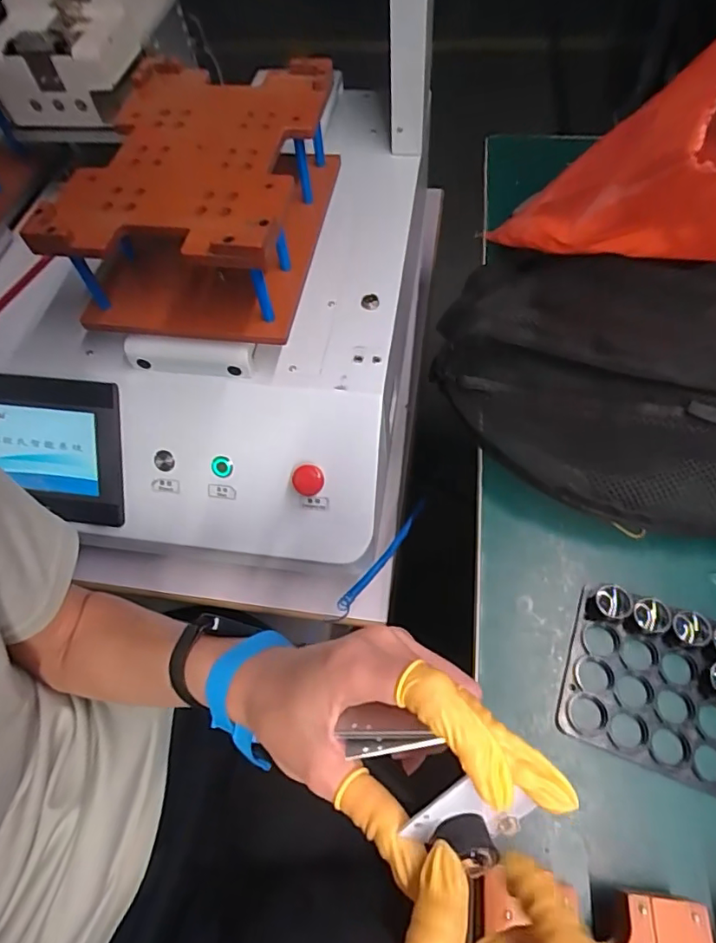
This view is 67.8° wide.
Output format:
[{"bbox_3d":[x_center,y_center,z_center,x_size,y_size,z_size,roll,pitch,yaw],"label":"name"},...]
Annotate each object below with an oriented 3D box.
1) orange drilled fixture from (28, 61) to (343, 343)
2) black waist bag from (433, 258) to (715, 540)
[{"bbox_3d":[-0.138,-0.252,0.495,0.191,0.111,0.259,6,61,7],"label":"orange drilled fixture"},{"bbox_3d":[0.213,-0.072,0.420,0.312,0.075,0.238,15,62,11],"label":"black waist bag"}]

